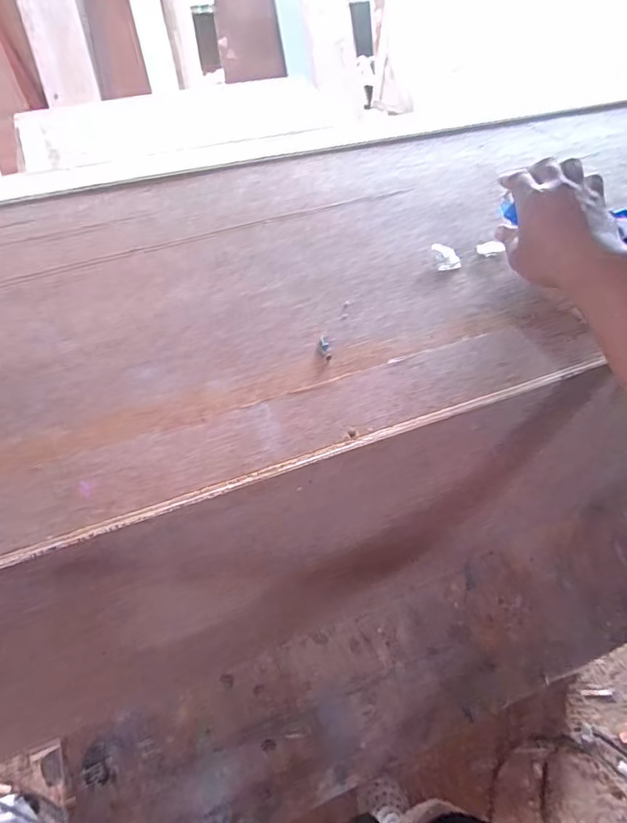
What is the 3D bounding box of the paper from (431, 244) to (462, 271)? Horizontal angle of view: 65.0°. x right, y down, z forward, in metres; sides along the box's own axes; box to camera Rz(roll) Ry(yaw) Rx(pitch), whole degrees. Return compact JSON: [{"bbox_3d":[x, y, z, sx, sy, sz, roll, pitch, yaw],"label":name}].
[{"bbox_3d":[0.148,-0.174,0.550,0.027,0.013,0.033,-8,50,-7],"label":"paper"}]

